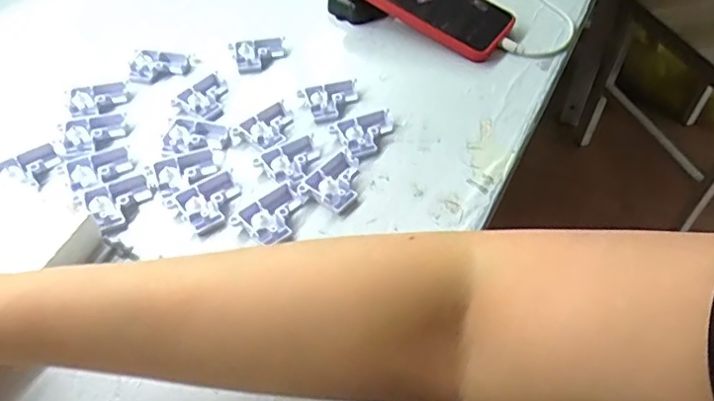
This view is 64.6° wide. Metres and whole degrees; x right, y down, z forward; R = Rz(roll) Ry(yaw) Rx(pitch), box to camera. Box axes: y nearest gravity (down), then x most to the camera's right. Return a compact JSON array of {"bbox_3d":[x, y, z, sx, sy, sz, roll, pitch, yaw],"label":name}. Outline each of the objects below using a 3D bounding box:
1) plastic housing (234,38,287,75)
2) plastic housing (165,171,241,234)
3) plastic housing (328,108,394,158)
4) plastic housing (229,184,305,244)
[{"bbox_3d":[-0.089,-0.137,0.523,0.045,0.018,0.033,-13,50,-12],"label":"plastic housing"},{"bbox_3d":[-0.103,-0.001,0.400,0.048,0.010,0.035,-36,58,-28],"label":"plastic housing"},{"bbox_3d":[0.007,-0.057,0.451,0.050,0.012,0.038,-30,55,-24],"label":"plastic housing"},{"bbox_3d":[-0.057,0.007,0.391,0.035,0.010,0.050,29,54,23],"label":"plastic housing"}]

